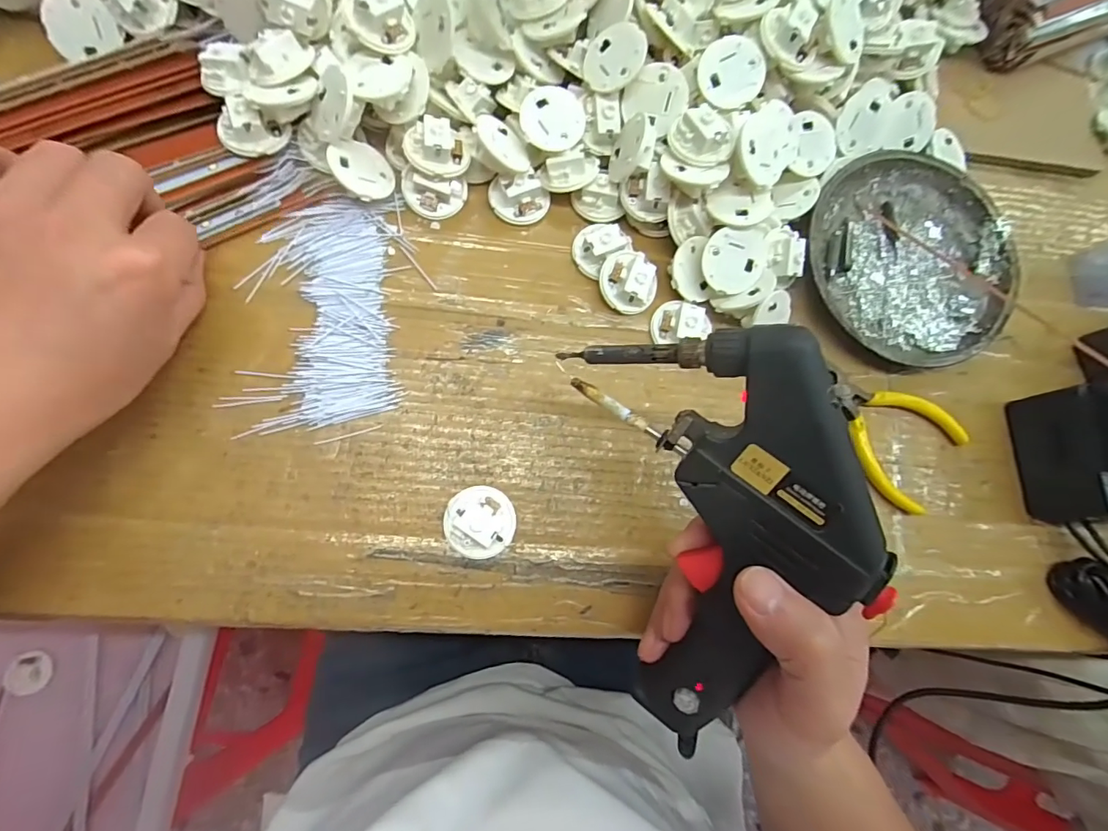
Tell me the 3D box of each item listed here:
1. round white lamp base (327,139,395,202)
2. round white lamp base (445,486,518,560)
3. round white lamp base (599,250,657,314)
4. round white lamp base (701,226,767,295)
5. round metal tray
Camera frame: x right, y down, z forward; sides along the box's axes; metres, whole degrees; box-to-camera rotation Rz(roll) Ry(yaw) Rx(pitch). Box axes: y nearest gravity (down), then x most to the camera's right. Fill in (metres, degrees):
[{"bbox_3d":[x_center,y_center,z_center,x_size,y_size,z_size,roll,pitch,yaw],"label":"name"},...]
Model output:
[{"bbox_3d":[-0.113,-0.145,0.292,0.037,0.010,0.037,15,65,-37],"label":"round white lamp base"},{"bbox_3d":[-0.040,0.059,0.270,0.038,0.018,0.037,9,78,-6],"label":"round white lamp base"},{"bbox_3d":[0.046,-0.083,0.303,0.037,0.011,0.035,0,87,-8],"label":"round white lamp base"},{"bbox_3d":[0.108,-0.094,0.301,0.037,0.012,0.037,-1,104,-4],"label":"round white lamp base"},{"bbox_3d":[0.234,-0.103,0.328,0.133,0.030,0.139,1,79,-7],"label":"round metal tray"}]

